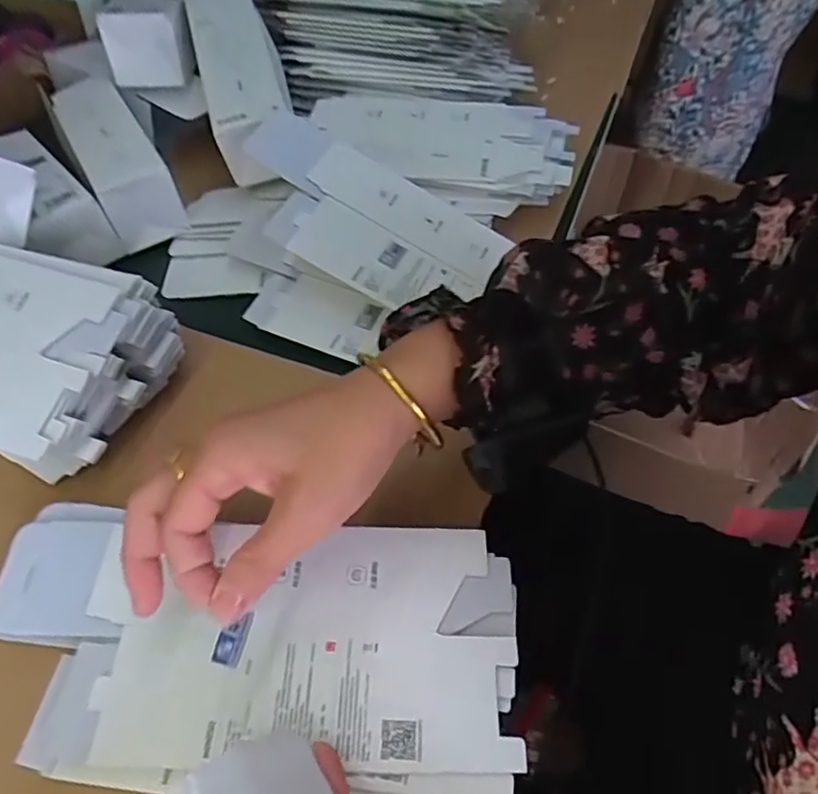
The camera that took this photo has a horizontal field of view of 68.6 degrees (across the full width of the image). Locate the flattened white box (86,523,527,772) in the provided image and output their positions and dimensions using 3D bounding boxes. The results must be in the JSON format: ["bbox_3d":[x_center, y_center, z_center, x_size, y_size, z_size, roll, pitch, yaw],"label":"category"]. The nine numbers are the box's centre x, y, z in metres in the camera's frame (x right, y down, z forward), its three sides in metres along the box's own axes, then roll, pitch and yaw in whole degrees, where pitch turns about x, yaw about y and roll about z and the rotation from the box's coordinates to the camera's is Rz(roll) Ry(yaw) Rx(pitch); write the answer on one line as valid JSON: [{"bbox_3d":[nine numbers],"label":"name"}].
[{"bbox_3d":[-0.059,0.125,0.312,0.216,0.008,0.114,1,55,0],"label":"flattened white box"}]

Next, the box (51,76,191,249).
[{"bbox_3d":[-0.273,-0.224,0.552,0.060,0.063,0.183,-27,57,-19],"label":"box"}]

